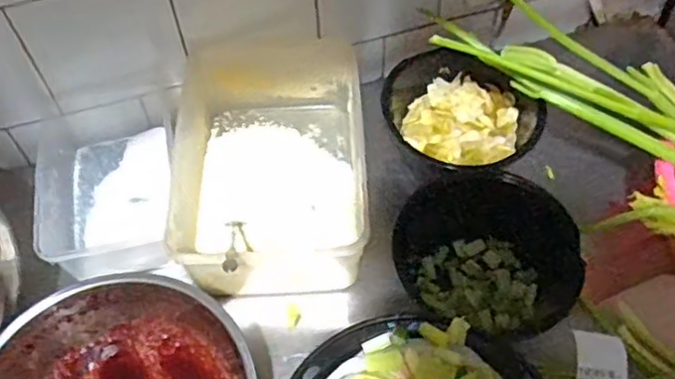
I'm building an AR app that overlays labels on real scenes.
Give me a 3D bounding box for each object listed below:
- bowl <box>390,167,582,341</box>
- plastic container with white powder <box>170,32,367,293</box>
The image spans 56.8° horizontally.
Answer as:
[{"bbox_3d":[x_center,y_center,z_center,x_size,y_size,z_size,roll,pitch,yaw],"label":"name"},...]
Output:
[{"bbox_3d":[0.147,0.062,0.633,0.186,0.055,0.156,21,61,15],"label":"bowl"},{"bbox_3d":[-0.071,-0.040,0.685,0.191,0.094,0.303,-6,57,-1],"label":"plastic container with white powder"}]

